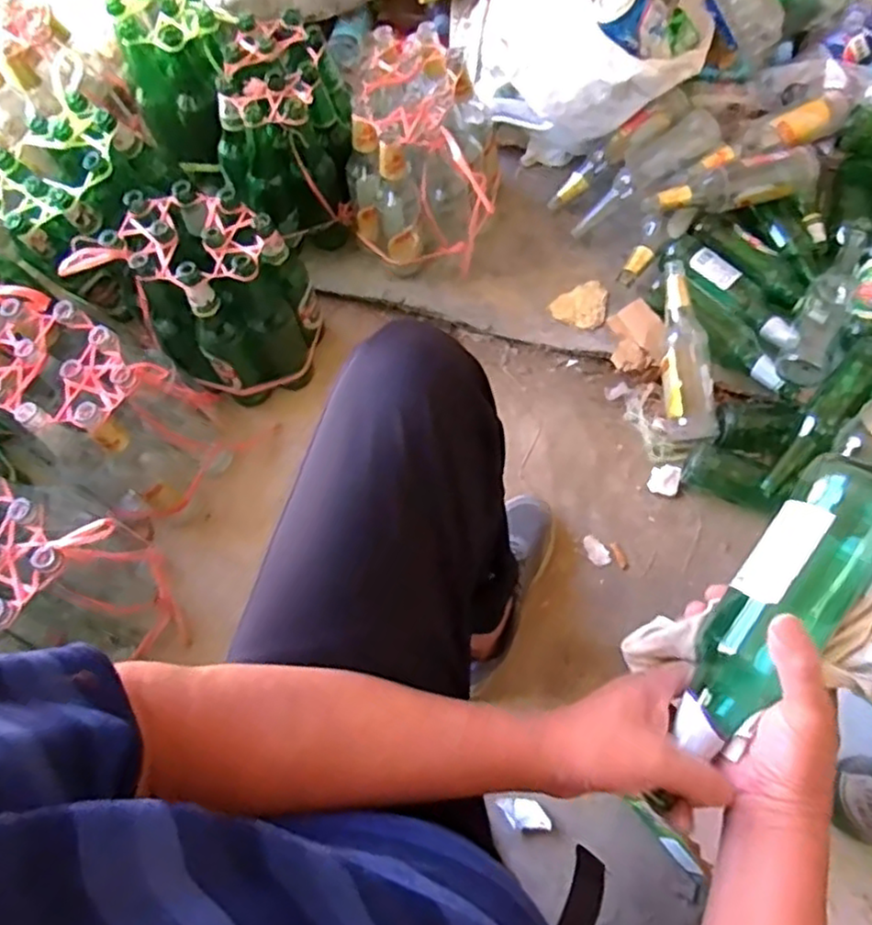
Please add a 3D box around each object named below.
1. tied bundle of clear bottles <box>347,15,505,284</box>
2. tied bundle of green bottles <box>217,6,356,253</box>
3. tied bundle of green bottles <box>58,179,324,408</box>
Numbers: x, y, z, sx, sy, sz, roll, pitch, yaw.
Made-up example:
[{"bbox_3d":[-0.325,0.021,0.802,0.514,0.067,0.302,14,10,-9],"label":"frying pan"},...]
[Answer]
[{"bbox_3d":[-0.016,-0.456,1.023,0.208,0.230,0.246,8,69,6],"label":"tied bundle of clear bottles"},{"bbox_3d":[-0.227,-0.502,1.048,0.194,0.243,0.210,-9,68,-1],"label":"tied bundle of green bottles"},{"bbox_3d":[-0.313,-0.232,0.963,0.244,0.226,0.187,19,71,10],"label":"tied bundle of green bottles"}]

